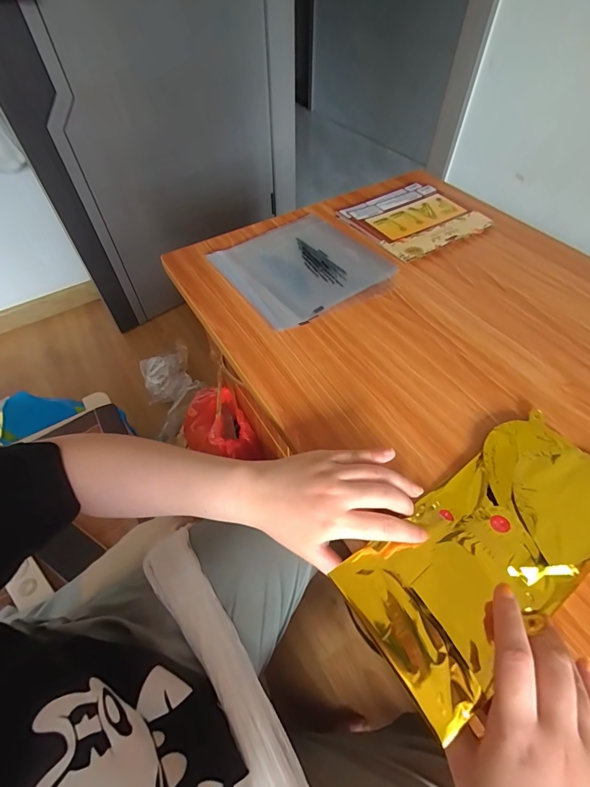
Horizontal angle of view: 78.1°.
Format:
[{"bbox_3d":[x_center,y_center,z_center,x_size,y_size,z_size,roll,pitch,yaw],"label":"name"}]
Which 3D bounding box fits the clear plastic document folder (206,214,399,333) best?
[{"bbox_3d":[0.011,-0.195,0.545,0.213,0.007,0.203,-30,59,-18],"label":"clear plastic document folder"}]

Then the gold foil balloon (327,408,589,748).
[{"bbox_3d":[0.174,0.120,0.312,0.273,0.019,0.118,-30,56,-21],"label":"gold foil balloon"}]

